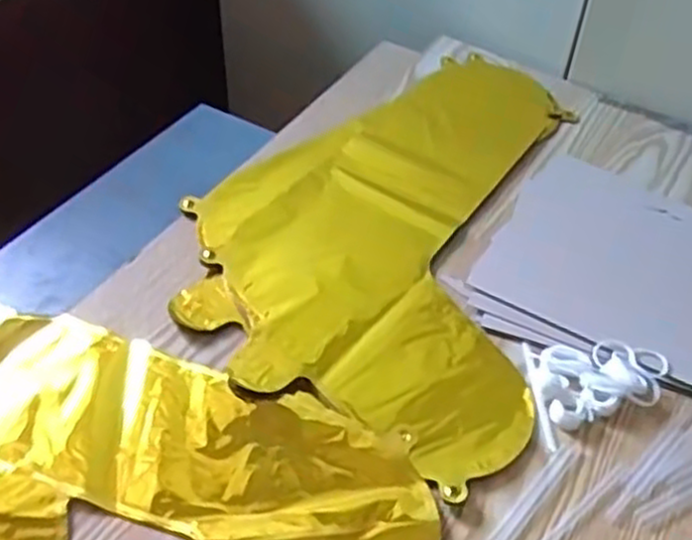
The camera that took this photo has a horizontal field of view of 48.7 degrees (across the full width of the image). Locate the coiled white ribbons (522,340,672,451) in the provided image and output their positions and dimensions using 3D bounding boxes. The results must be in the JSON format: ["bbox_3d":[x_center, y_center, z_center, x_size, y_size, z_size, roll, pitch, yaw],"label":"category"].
[{"bbox_3d":[0.158,0.072,0.471,0.085,0.012,0.071,-1,46,-4],"label":"coiled white ribbons"}]

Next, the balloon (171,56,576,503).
[{"bbox_3d":[0.041,-0.051,0.585,0.253,0.009,0.410,17,47,13],"label":"balloon"}]

